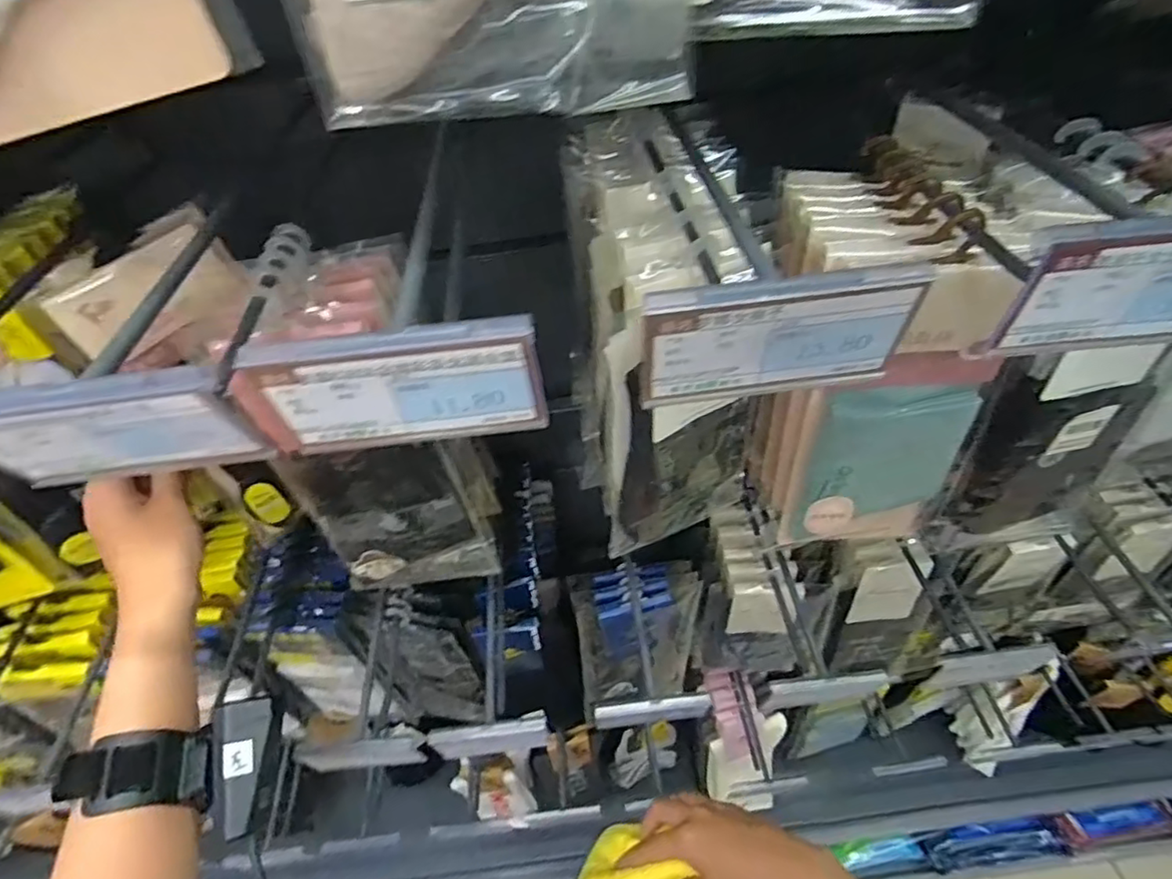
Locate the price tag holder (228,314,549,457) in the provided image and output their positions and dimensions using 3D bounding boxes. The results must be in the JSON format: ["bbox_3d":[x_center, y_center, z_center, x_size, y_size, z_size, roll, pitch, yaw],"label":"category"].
[{"bbox_3d":[-0.056,-0.013,0.178,0.084,0.046,0.005,-8,48,-1],"label":"price tag holder"}]

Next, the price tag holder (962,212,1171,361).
[{"bbox_3d":[0.165,-0.045,0.177,0.083,0.046,0.006,-5,48,2],"label":"price tag holder"}]

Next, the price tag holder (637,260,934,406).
[{"bbox_3d":[0.057,-0.029,0.180,0.078,0.043,0.008,-6,48,1],"label":"price tag holder"}]

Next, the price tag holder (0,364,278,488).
[{"bbox_3d":[-0.140,-0.002,0.178,0.080,0.041,0.007,-8,48,-1],"label":"price tag holder"}]

